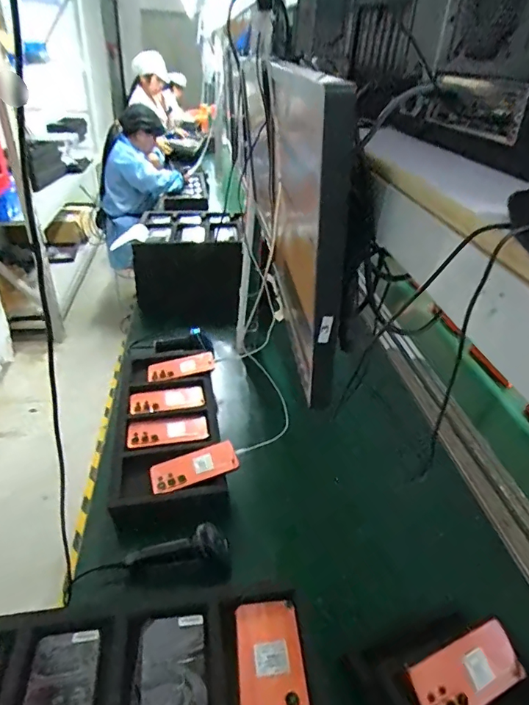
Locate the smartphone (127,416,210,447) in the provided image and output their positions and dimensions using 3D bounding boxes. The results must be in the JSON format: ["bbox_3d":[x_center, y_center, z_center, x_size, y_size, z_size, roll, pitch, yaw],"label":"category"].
[{"bbox_3d":[-0.215,0.170,1.012,0.172,0.018,0.082,-8,36,-14],"label":"smartphone"}]

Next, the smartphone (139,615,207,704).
[{"bbox_3d":[-0.105,0.389,0.520,0.076,0.015,0.164,-3,36,-8],"label":"smartphone"}]

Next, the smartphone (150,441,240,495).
[{"bbox_3d":[-0.139,0.226,0.902,0.166,0.012,0.081,-16,40,-13],"label":"smartphone"}]

